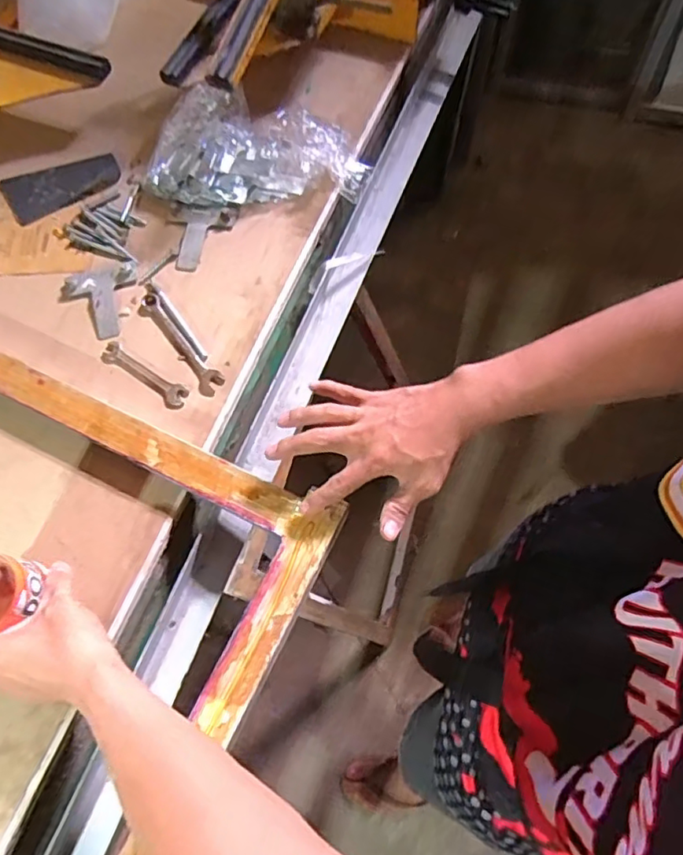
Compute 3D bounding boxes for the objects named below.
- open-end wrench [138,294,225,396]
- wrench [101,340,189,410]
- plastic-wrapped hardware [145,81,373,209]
[{"bbox_3d":[-0.176,-0.092,0.610,0.026,0.004,0.143,-38,72,-11],"label":"open-end wrench"},{"bbox_3d":[-0.210,-0.056,0.598,0.111,0.004,0.026,32,74,13],"label":"wrench"},{"bbox_3d":[-0.102,-0.330,0.674,0.254,0.063,0.126,1,70,3],"label":"plastic-wrapped hardware"}]

